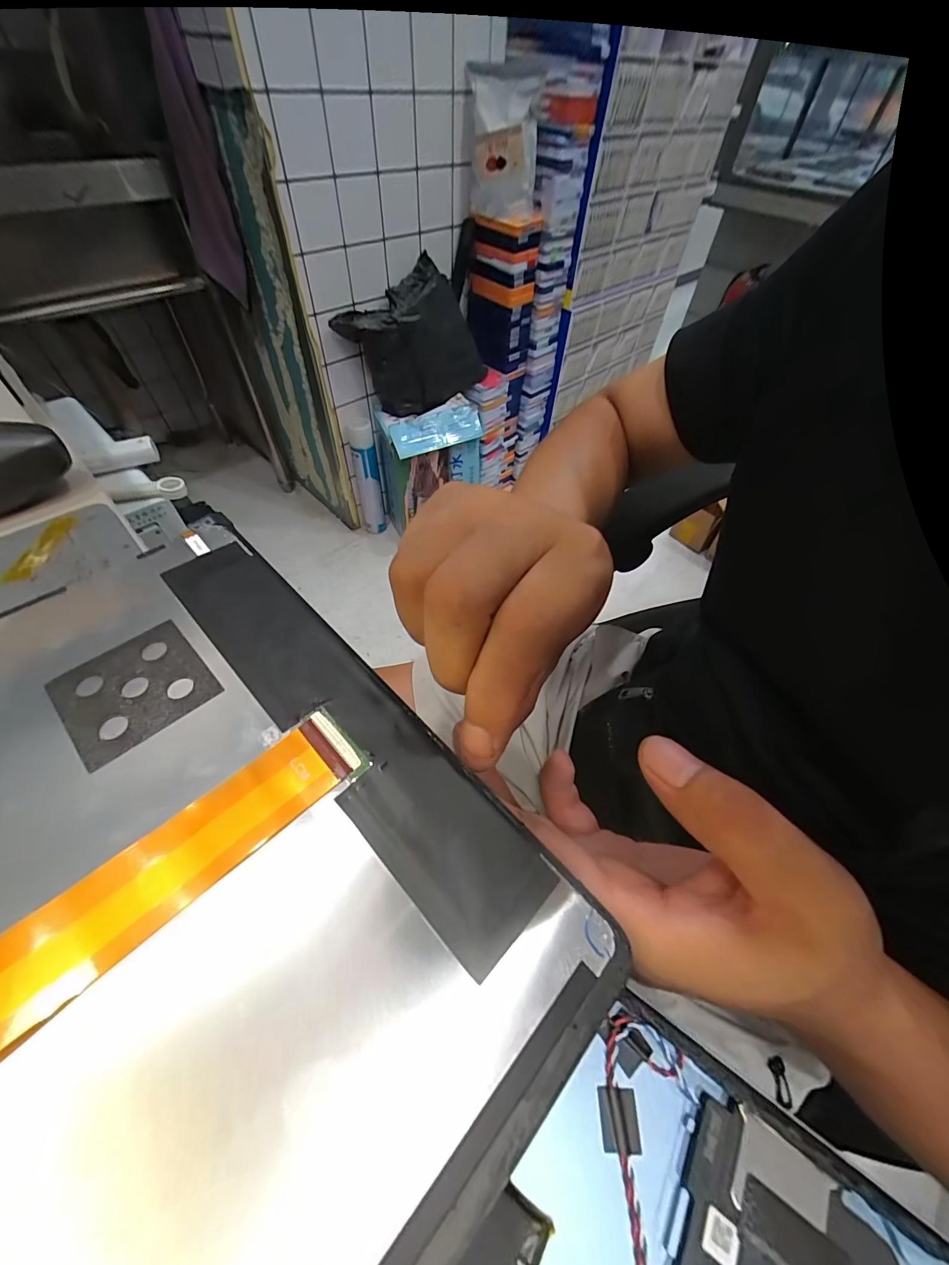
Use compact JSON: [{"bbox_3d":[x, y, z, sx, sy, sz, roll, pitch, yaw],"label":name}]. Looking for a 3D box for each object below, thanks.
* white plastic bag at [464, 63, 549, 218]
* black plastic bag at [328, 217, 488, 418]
[{"bbox_3d":[0.060,-1.033,0.914,0.159,0.209,0.066,35,59,21],"label":"white plastic bag"},{"bbox_3d":[-0.119,-0.735,1.077,0.148,0.278,0.434,35,59,21],"label":"black plastic bag"}]

